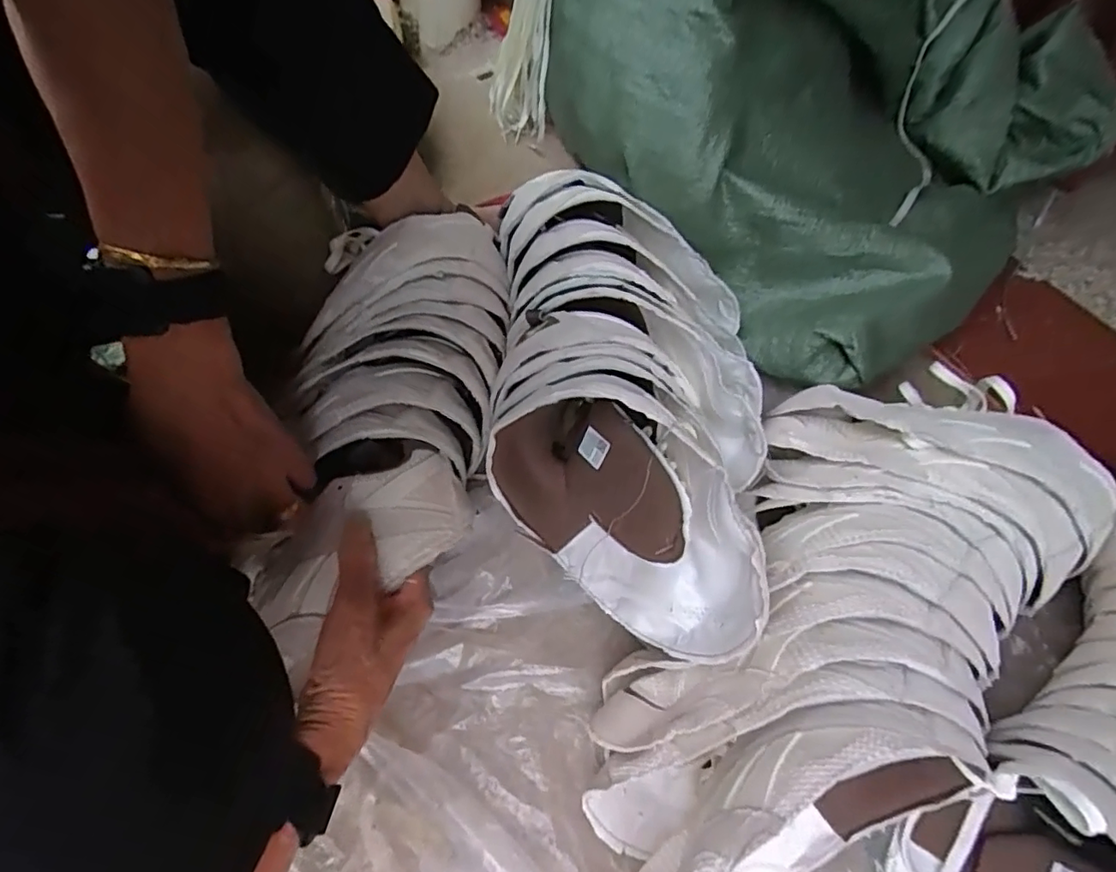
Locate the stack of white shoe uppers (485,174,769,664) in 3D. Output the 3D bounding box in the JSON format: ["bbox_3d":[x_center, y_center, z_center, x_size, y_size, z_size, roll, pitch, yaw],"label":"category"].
[{"bbox_3d":[0.055,-0.046,0.487,0.213,0.144,0.428,3,58,-3],"label":"stack of white shoe uppers"}]

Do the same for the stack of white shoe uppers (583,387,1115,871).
[{"bbox_3d":[0.184,0.119,0.407,0.216,0.138,0.428,38,79,22],"label":"stack of white shoe uppers"}]

